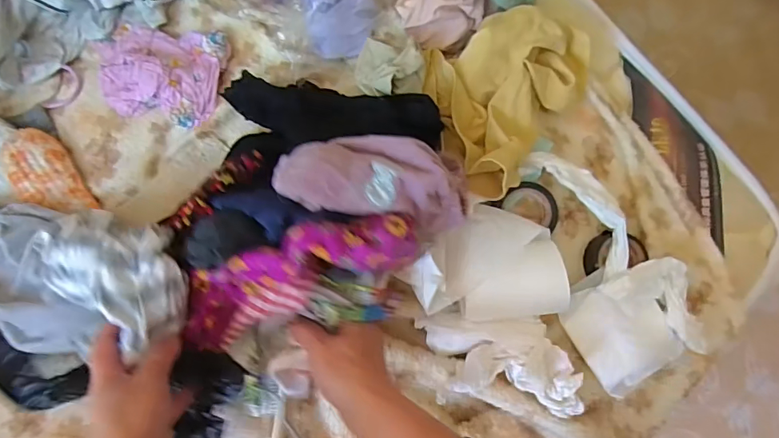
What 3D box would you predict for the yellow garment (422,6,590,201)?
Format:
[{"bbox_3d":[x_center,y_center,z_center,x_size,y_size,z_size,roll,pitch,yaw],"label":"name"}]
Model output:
[{"bbox_3d":[0.133,-0.132,0.493,0.188,0.055,0.160,-31,87,-4],"label":"yellow garment"}]

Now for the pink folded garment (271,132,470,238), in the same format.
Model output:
[{"bbox_3d":[-0.009,-0.030,0.420,0.175,0.051,0.083,8,84,-11],"label":"pink folded garment"}]

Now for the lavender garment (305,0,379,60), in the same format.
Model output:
[{"bbox_3d":[-0.057,-0.232,0.511,0.079,0.036,0.103,-8,86,-3],"label":"lavender garment"}]

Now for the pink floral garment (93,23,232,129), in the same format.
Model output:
[{"bbox_3d":[-0.257,-0.163,0.525,0.139,0.027,0.104,8,85,-1],"label":"pink floral garment"}]

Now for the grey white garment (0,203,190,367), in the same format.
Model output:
[{"bbox_3d":[-0.313,0.057,0.450,0.248,0.062,0.129,9,84,18],"label":"grey white garment"}]

